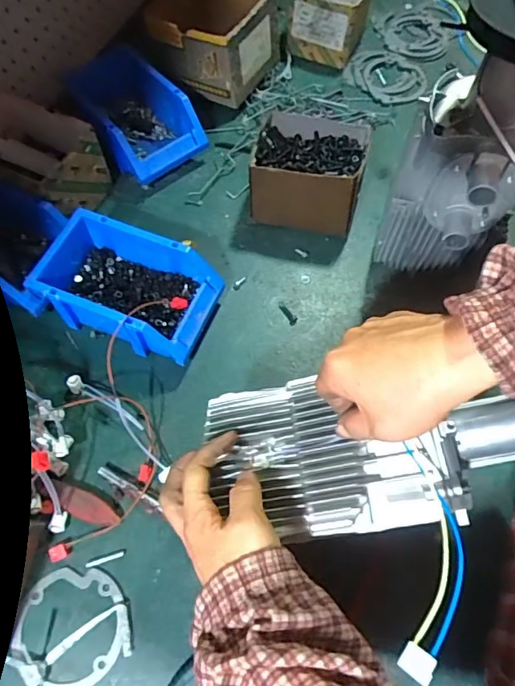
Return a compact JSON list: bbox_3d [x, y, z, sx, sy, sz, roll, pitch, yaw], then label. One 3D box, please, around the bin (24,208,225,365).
[{"bbox_3d":[-0.144,-0.060,0.551,0.182,0.081,0.113,20,66,9],"label":"bin"}]

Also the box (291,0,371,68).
[{"bbox_3d":[0.119,-0.541,0.780,0.116,0.100,0.145,18,65,8],"label":"box"}]

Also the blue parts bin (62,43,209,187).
[{"bbox_3d":[-0.170,-0.318,0.678,0.112,0.078,0.202,-35,69,-16],"label":"blue parts bin"}]

